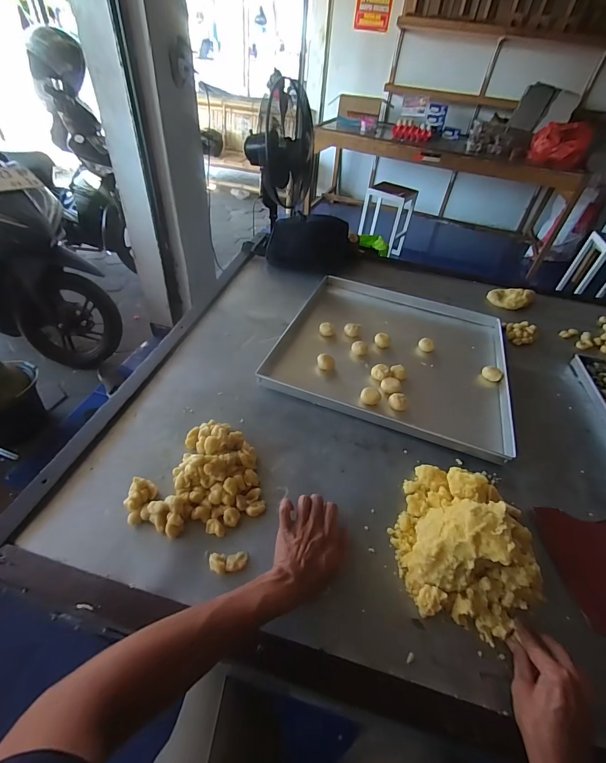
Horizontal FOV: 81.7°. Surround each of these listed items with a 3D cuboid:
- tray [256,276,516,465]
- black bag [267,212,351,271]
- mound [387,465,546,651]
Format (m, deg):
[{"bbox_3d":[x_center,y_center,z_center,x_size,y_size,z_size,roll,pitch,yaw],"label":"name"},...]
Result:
[{"bbox_3d":[0.221,-0.083,0.832,0.491,0.027,0.482,18,45,12],"label":"tray"},{"bbox_3d":[0.024,-0.439,1.109,0.269,0.131,0.121,8,44,2],"label":"black bag"},{"bbox_3d":[0.239,0.218,0.490,0.194,0.109,0.205,23,46,16],"label":"mound"}]

